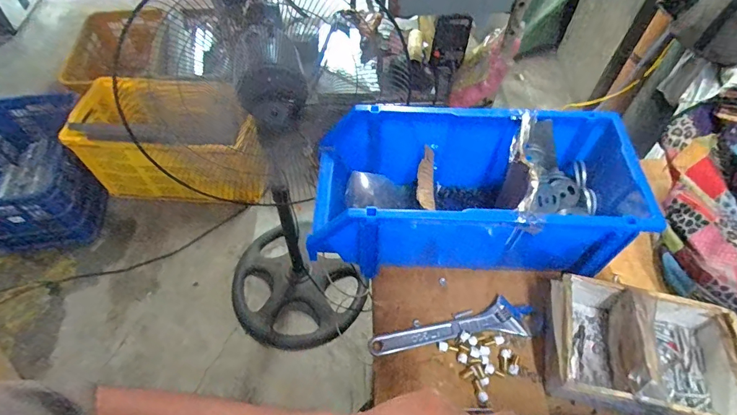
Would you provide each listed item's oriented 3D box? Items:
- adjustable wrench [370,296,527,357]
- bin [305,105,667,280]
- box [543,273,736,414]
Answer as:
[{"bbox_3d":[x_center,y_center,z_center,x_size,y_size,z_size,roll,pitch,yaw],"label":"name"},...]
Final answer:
[{"bbox_3d":[0.113,0.176,0.604,0.221,0.013,0.054,-8,55,-6],"label":"adjustable wrench"},{"bbox_3d":[0.143,-0.022,0.631,0.433,0.168,0.200,2,56,1],"label":"bin"},{"bbox_3d":[0.356,0.188,0.550,0.232,0.092,0.160,11,55,7],"label":"box"}]

